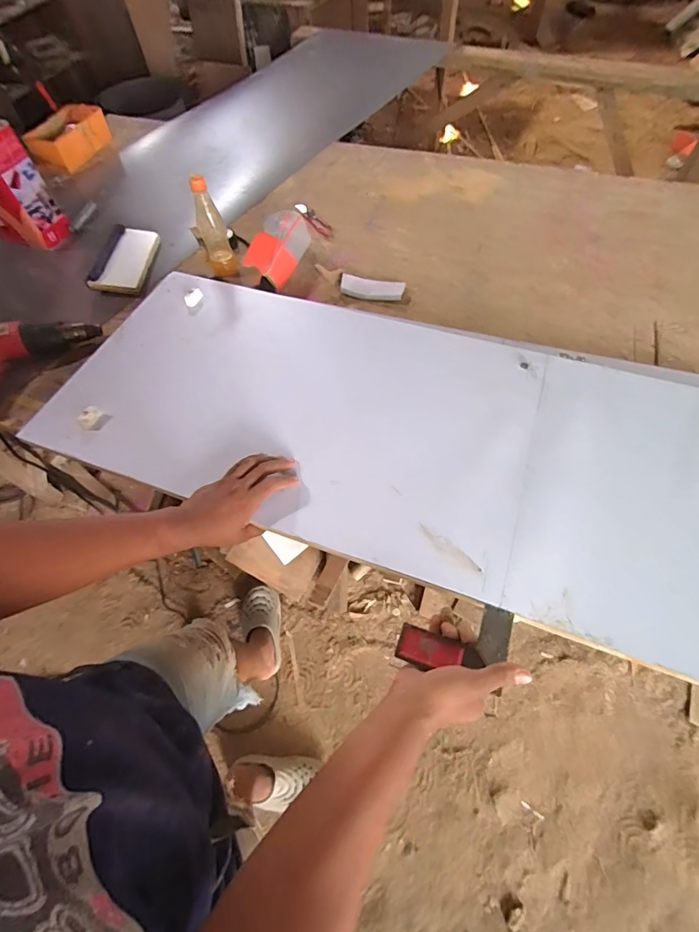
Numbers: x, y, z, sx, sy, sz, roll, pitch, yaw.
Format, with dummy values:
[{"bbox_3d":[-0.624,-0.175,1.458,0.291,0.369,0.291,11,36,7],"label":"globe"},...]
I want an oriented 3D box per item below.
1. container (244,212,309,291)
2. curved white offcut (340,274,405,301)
[{"bbox_3d":[-0.161,-0.488,0.959,0.082,0.099,0.199,18,63,11],"label":"container"},{"bbox_3d":[0.050,-0.394,0.936,0.138,0.025,0.049,10,62,7],"label":"curved white offcut"}]

